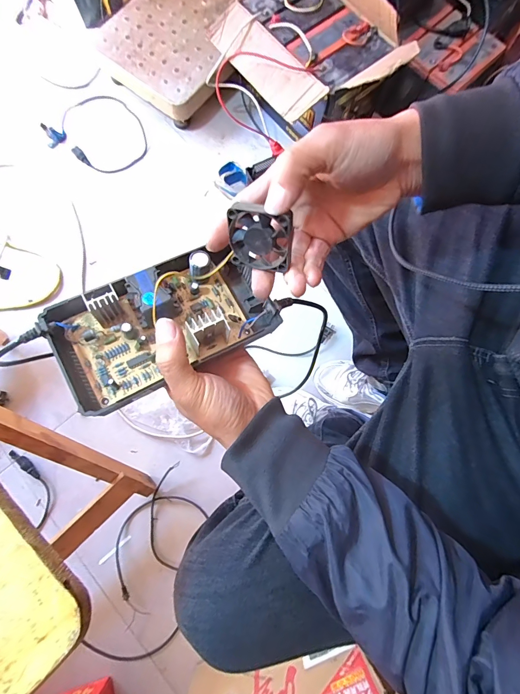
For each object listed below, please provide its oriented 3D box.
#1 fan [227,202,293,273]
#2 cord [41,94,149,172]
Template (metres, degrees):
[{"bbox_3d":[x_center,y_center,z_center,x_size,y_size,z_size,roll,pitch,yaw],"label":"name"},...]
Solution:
[{"bbox_3d":[0.000,-0.086,0.275,0.050,0.050,0.009,16,49,14],"label":"fan"},{"bbox_3d":[-0.421,-0.568,0.920,0.266,0.028,0.195,27,79,4],"label":"cord"}]

